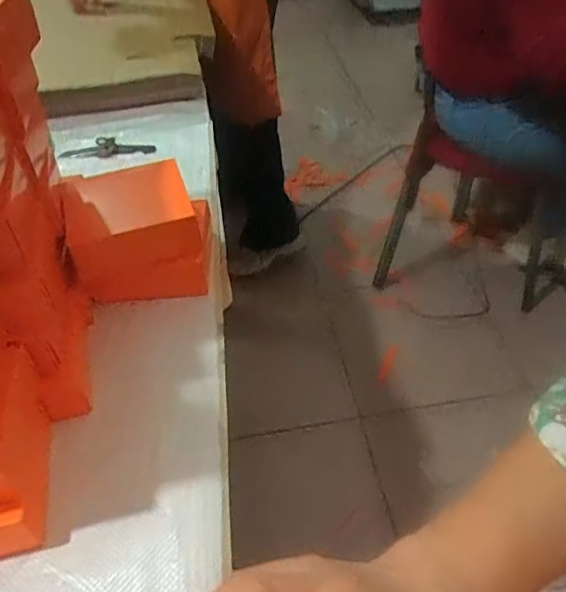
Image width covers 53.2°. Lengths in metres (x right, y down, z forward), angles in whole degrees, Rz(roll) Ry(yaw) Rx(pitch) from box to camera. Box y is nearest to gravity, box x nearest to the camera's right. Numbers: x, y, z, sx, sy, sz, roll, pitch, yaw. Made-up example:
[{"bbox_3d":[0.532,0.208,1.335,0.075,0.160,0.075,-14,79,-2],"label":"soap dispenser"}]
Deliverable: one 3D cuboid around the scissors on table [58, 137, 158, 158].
[{"bbox_3d":[-0.237,-0.206,0.781,0.123,0.013,0.054,-1,45,3],"label":"scissors on table"}]

